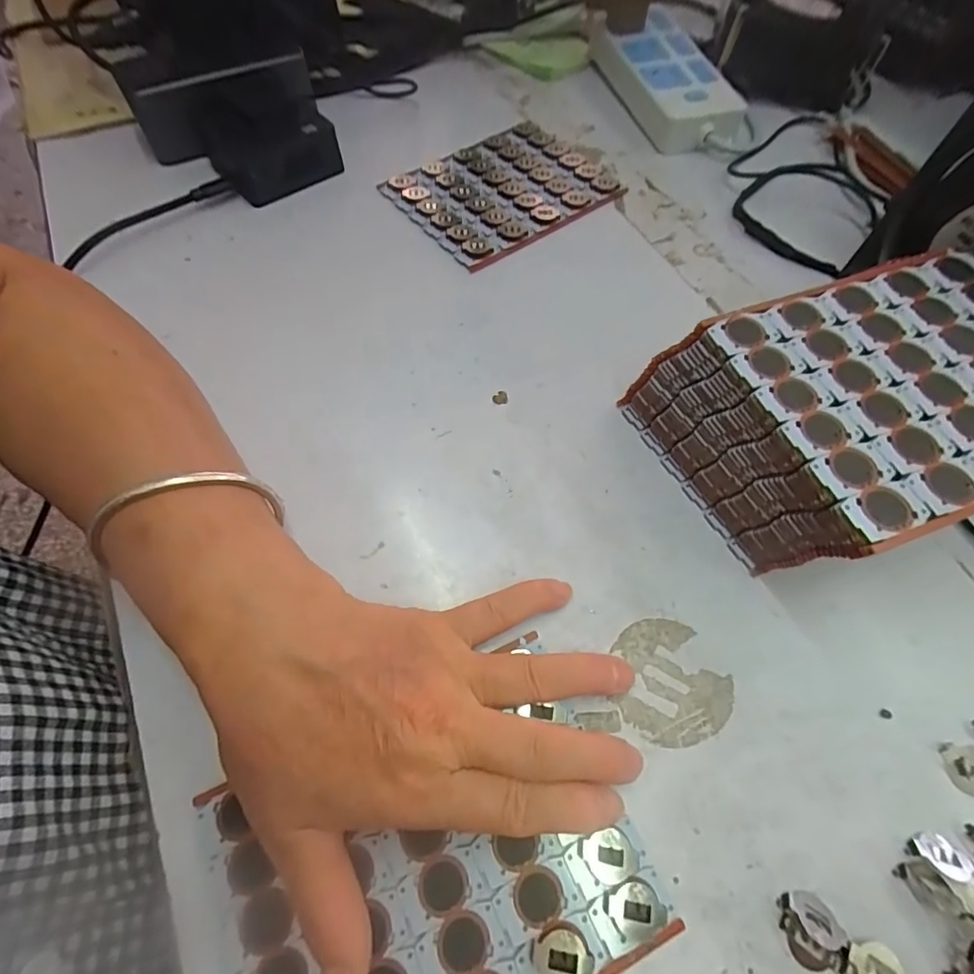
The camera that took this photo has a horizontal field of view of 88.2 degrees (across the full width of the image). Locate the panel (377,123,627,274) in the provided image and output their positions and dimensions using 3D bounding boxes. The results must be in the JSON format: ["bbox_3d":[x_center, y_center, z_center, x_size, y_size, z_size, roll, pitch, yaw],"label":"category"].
[{"bbox_3d":[0.013,-0.222,0.372,0.147,0.009,0.109,-35,68,-17],"label":"panel"}]

